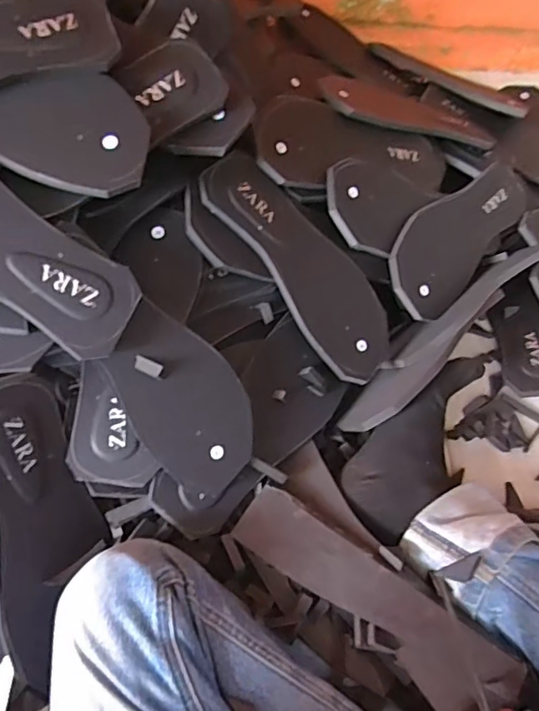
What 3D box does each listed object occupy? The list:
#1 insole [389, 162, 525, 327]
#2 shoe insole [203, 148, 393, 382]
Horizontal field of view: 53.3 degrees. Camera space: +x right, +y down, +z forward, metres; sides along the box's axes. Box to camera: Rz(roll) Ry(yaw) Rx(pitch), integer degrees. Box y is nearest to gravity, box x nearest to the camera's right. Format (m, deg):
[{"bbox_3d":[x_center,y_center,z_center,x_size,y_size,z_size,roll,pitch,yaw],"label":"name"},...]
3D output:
[{"bbox_3d":[0.227,-0.149,0.642,0.263,0.012,0.104,-47,108,-23],"label":"insole"},{"bbox_3d":[0.037,-0.090,0.534,0.098,0.013,0.251,-43,99,-22],"label":"shoe insole"}]

